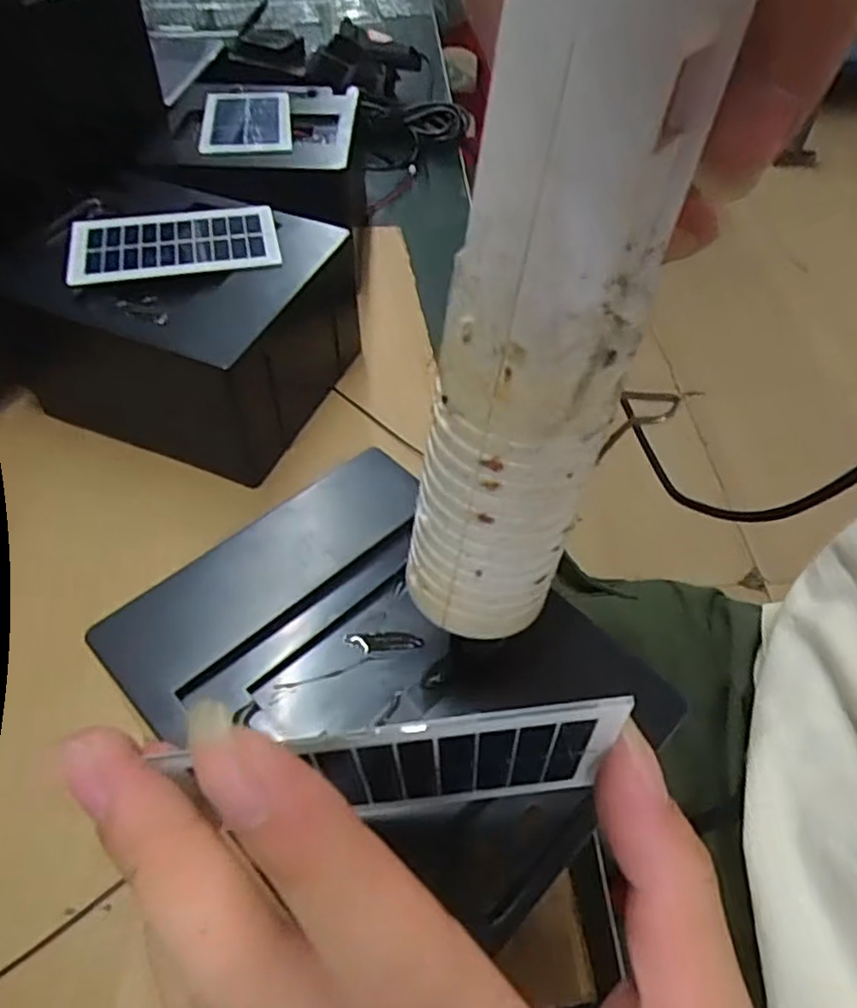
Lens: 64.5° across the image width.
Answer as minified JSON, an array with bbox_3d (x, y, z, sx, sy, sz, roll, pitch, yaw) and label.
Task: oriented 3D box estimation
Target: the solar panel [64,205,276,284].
[{"bbox_3d":[-0.121,-0.124,0.323,0.096,0.007,0.050,-10,53,-12],"label":"solar panel"}]

